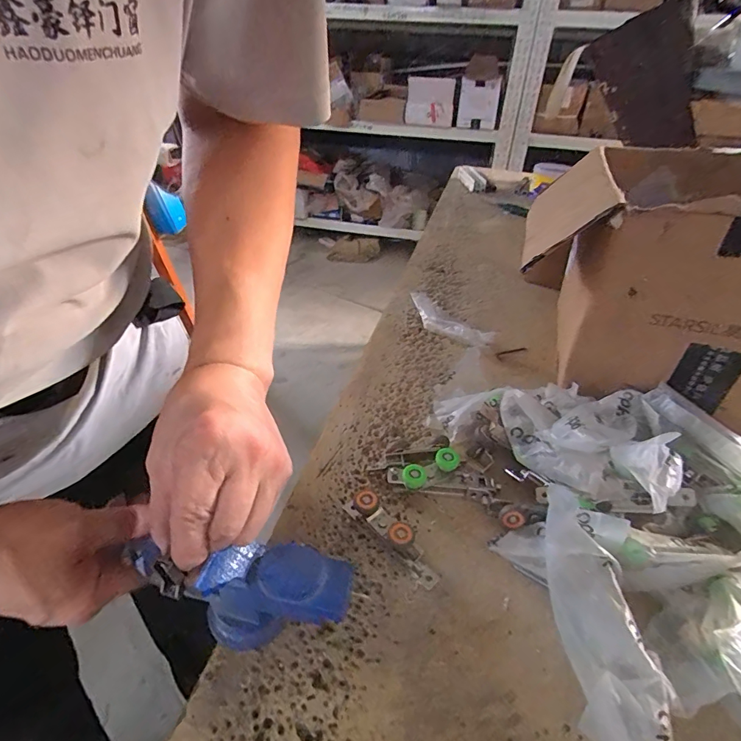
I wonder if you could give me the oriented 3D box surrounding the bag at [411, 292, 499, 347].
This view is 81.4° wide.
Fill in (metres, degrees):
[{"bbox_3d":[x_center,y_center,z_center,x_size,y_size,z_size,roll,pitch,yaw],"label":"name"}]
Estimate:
[{"bbox_3d":[0.109,-0.077,0.657,0.058,0.023,0.166,-25,44,-32],"label":"bag"}]

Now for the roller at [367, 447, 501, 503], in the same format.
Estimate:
[{"bbox_3d":[0.060,0.096,0.413,0.116,0.035,0.048,5,37,3],"label":"roller"}]

